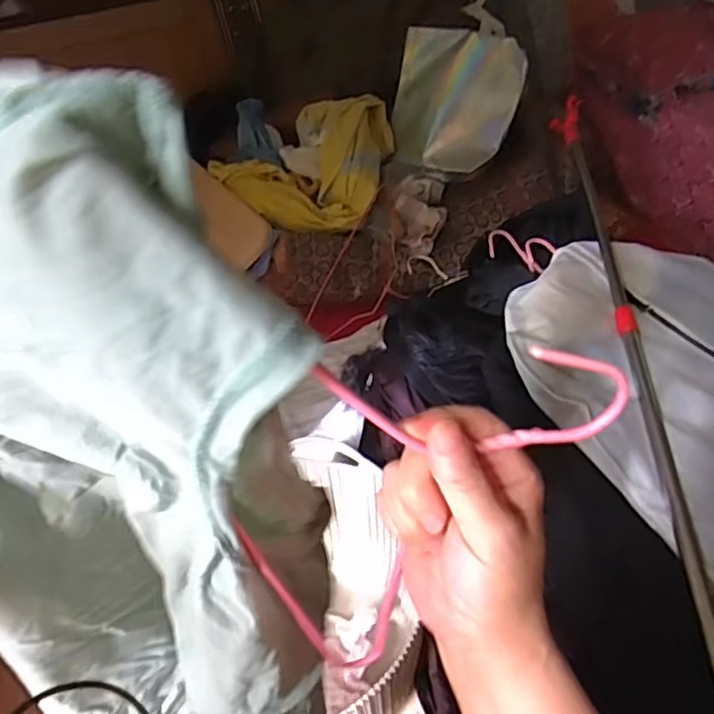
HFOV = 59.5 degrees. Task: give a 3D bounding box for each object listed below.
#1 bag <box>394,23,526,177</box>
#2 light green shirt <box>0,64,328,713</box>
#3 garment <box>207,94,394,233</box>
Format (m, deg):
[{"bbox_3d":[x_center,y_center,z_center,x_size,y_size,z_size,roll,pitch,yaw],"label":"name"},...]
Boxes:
[{"bbox_3d":[0.218,-0.602,1.471,0.299,0.300,0.041,26,20,29],"label":"bag"},{"bbox_3d":[-0.117,0.105,0.338,0.199,0.475,0.067,1,41,5],"label":"light green shirt"},{"bbox_3d":[-0.108,-0.454,1.456,0.428,0.183,0.281,-10,49,-10],"label":"garment"}]

